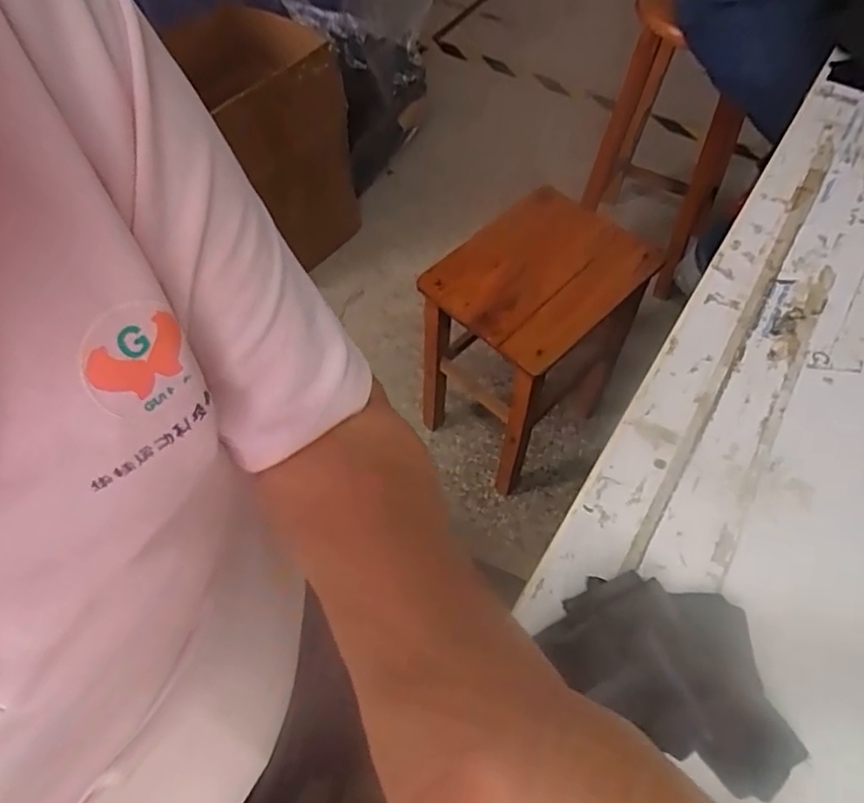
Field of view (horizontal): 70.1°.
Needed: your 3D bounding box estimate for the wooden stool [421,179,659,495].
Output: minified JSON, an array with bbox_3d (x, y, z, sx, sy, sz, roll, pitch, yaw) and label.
[{"bbox_3d":[0.178,-0.097,1.123,0.247,0.432,0.358,38,65,22],"label":"wooden stool"}]

